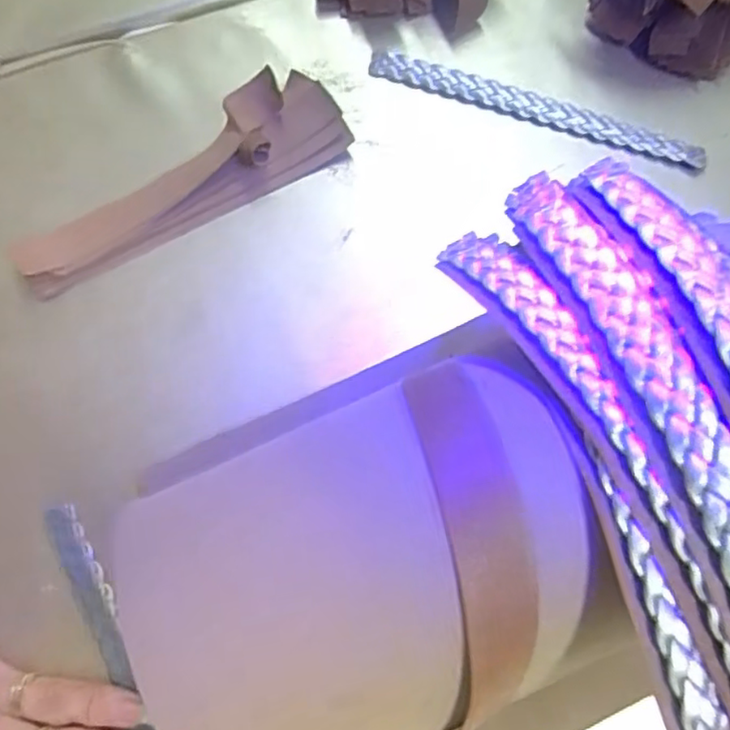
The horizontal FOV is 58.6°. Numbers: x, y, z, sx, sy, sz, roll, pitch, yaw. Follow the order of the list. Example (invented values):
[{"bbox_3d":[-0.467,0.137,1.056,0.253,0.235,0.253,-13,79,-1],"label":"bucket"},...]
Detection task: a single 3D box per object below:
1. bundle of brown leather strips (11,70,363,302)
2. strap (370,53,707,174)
[{"bbox_3d":[-0.087,-0.086,0.304,0.162,0.019,0.046,-29,75,-9],"label":"bundle of brown leather strips"},{"bbox_3d":[0.084,-0.127,0.320,0.165,0.007,0.015,21,74,6],"label":"strap"}]

